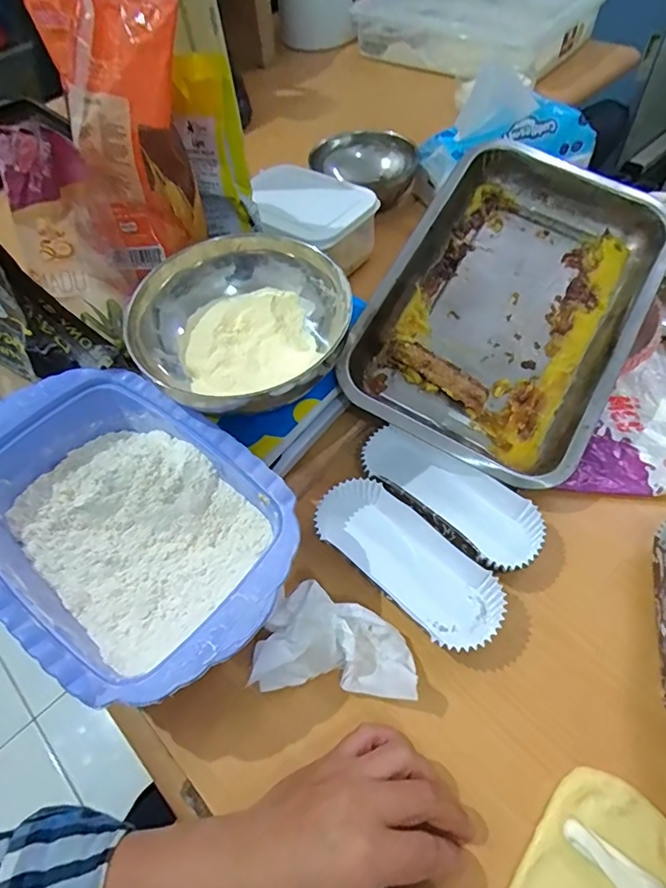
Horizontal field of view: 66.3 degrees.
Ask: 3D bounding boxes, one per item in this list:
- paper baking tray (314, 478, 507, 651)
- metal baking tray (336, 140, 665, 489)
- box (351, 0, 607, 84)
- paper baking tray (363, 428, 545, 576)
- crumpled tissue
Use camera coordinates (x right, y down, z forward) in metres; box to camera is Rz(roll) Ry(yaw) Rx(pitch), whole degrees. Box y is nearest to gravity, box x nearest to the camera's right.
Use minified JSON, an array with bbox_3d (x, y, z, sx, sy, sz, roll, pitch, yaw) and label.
[{"bbox_3d":[0.056,0.083,0.374,0.147,0.026,0.065,37,66,26],"label":"paper baking tray"},{"bbox_3d":[0.160,-0.124,0.447,0.206,0.040,0.294,29,77,10],"label":"metal baking tray"},{"bbox_3d":[0.273,-0.769,0.915,0.350,0.087,0.294,31,63,23],"label":"box"},{"bbox_3d":[0.090,0.040,0.395,0.146,0.027,0.063,38,66,26],"label":"paper baking tray"},{"bbox_3d":[0.002,0.128,0.333,0.101,0.036,0.063,0,55,5],"label":"crumpled tissue"}]

